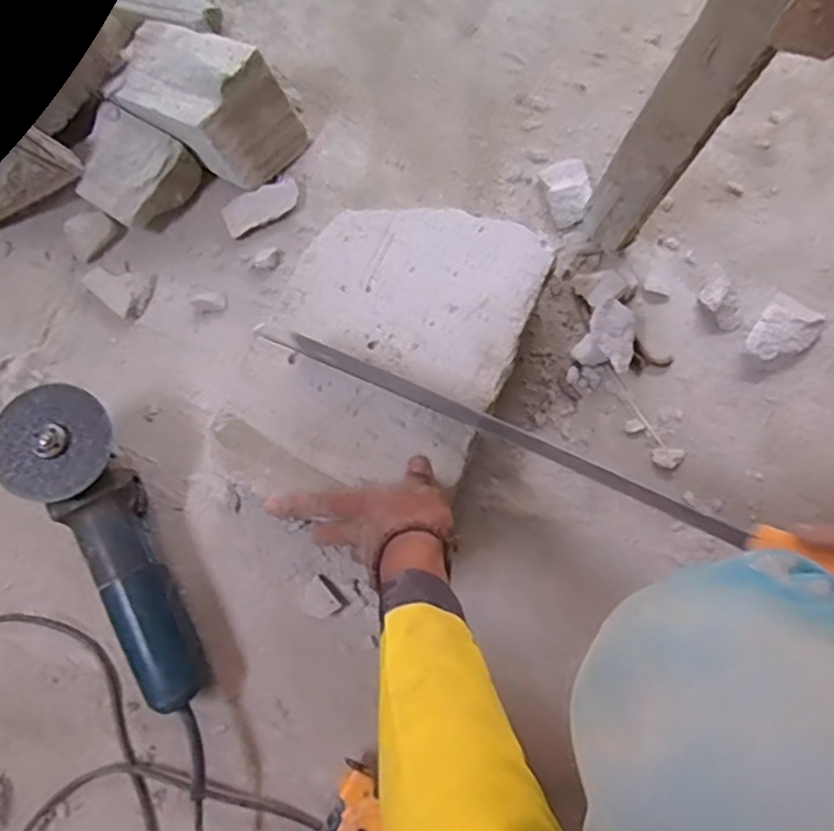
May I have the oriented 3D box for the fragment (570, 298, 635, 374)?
[{"bbox_3d":[0.186,-0.073,0.628,0.050,0.043,0.060,24,79,6],"label":"fragment"}]

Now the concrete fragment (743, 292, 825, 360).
[{"bbox_3d":[0.365,-0.082,0.642,0.058,0.015,0.076,36,80,8],"label":"concrete fragment"}]

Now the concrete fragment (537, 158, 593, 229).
[{"bbox_3d":[0.159,-0.235,0.679,0.043,0.021,0.070,-17,78,-3],"label":"concrete fragment"}]

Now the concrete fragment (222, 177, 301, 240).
[{"bbox_3d":[-0.162,-0.219,0.678,0.082,0.009,0.034,-27,101,-2],"label":"concrete fragment"}]

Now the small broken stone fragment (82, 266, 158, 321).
[{"bbox_3d":[-0.302,-0.130,0.658,0.063,0.016,0.050,24,79,6],"label":"small broken stone fragment"}]

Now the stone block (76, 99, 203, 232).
[{"bbox_3d":[-0.301,-0.256,0.677,0.129,0.053,0.097,34,80,7],"label":"stone block"}]

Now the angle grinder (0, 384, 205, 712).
[{"bbox_3d":[-0.252,0.109,0.562,0.091,0.092,0.275,-34,79,-7],"label":"angle grinder"}]

